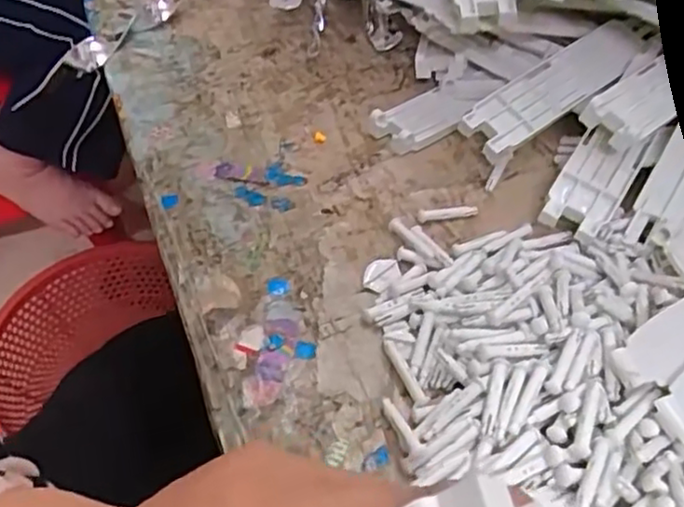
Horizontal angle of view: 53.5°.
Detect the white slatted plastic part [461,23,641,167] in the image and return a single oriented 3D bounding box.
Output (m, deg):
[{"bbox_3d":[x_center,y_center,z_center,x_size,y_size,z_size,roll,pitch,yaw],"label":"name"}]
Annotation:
[{"bbox_3d":[0.154,-0.119,0.473,0.168,0.009,0.044,-32,67,-18],"label":"white slatted plastic part"}]

